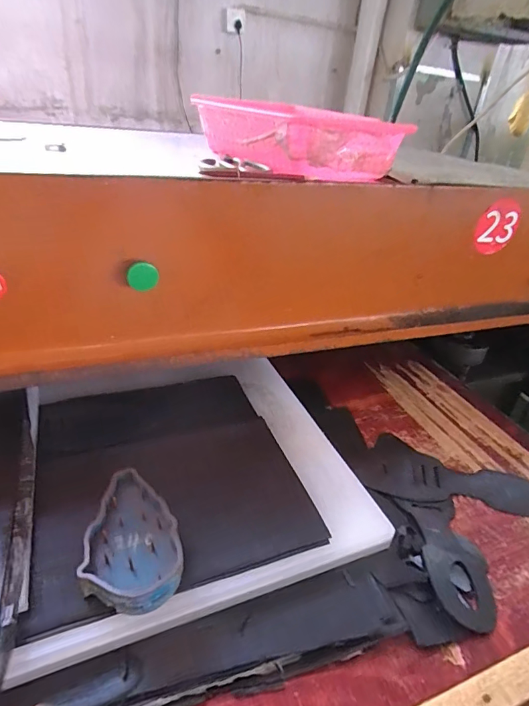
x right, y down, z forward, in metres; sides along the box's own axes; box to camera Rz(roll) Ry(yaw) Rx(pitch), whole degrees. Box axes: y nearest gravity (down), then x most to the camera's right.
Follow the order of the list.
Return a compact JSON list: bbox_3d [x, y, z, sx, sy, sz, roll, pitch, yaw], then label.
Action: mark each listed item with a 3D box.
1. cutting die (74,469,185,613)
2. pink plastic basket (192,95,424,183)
[{"bbox_3d":[-0.139,0.190,0.463,0.091,0.030,0.157,-3,32,-14],"label":"cutting die"},{"bbox_3d":[0.045,-0.344,0.701,0.201,0.076,0.273,-19,39,-35],"label":"pink plastic basket"}]

